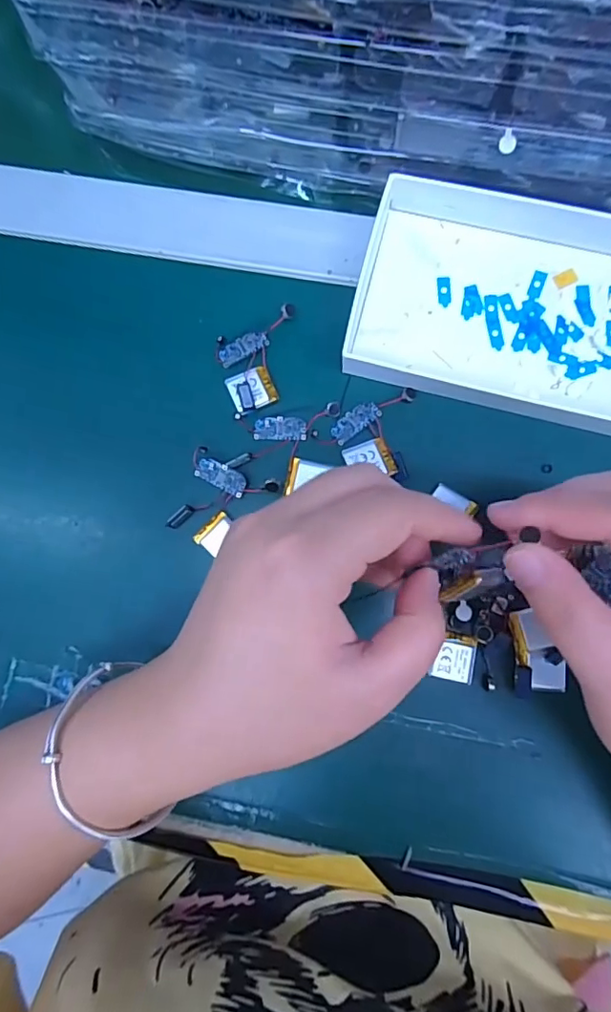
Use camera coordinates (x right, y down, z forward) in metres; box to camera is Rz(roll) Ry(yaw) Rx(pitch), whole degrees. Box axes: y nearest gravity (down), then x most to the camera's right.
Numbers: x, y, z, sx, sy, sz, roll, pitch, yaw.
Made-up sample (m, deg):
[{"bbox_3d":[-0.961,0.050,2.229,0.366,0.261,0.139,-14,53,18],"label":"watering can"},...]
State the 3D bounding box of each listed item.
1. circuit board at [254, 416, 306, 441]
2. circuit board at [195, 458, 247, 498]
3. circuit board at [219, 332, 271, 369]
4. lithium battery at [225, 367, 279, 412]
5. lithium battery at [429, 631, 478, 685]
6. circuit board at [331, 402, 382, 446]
[{"bbox_3d":[-0.013,-0.042,0.284,0.028,0.004,0.012,2,84,5],"label":"circuit board"},{"bbox_3d":[-0.044,-0.016,0.280,0.027,0.004,0.012,27,87,7],"label":"circuit board"},{"bbox_3d":[-0.034,-0.087,0.290,0.029,0.004,0.011,-30,83,1],"label":"circuit board"},{"bbox_3d":[-0.029,-0.062,0.285,0.024,0.006,0.021,-23,83,2],"label":"lithium battery"},{"bbox_3d":[0.075,0.075,0.263,0.019,0.004,0.023,13,85,6],"label":"lithium battery"},{"bbox_3d":[0.026,-0.045,0.282,0.027,0.004,0.012,-34,83,0],"label":"circuit board"}]

